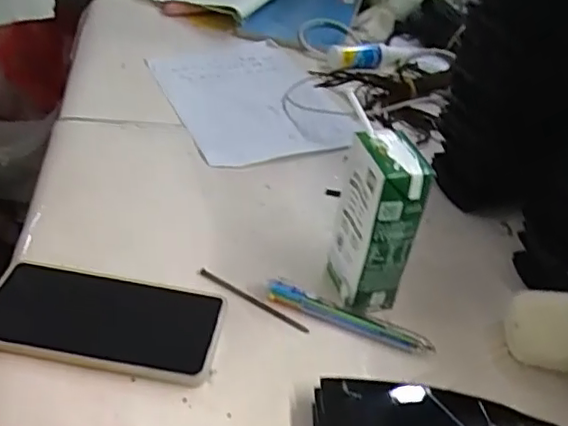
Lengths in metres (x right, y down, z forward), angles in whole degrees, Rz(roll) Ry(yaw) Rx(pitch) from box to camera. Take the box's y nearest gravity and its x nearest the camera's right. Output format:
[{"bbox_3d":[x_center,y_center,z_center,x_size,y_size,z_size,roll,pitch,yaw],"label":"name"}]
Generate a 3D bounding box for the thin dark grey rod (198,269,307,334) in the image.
[{"bbox_3d":[-0.023,0.065,0.453,0.099,0.004,0.008,25,42,22],"label":"thin dark grey rod"}]

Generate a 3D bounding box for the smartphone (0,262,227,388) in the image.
[{"bbox_3d":[-0.128,0.074,0.420,0.165,0.015,0.079,9,39,3],"label":"smartphone"}]

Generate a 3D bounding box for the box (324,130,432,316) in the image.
[{"bbox_3d":[0.067,0.009,0.434,0.044,0.134,0.057,-3,40,-12],"label":"box"}]

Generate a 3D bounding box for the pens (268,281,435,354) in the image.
[{"bbox_3d":[0.049,0.077,0.442,0.125,0.015,0.017,19,40,15],"label":"pens"}]

